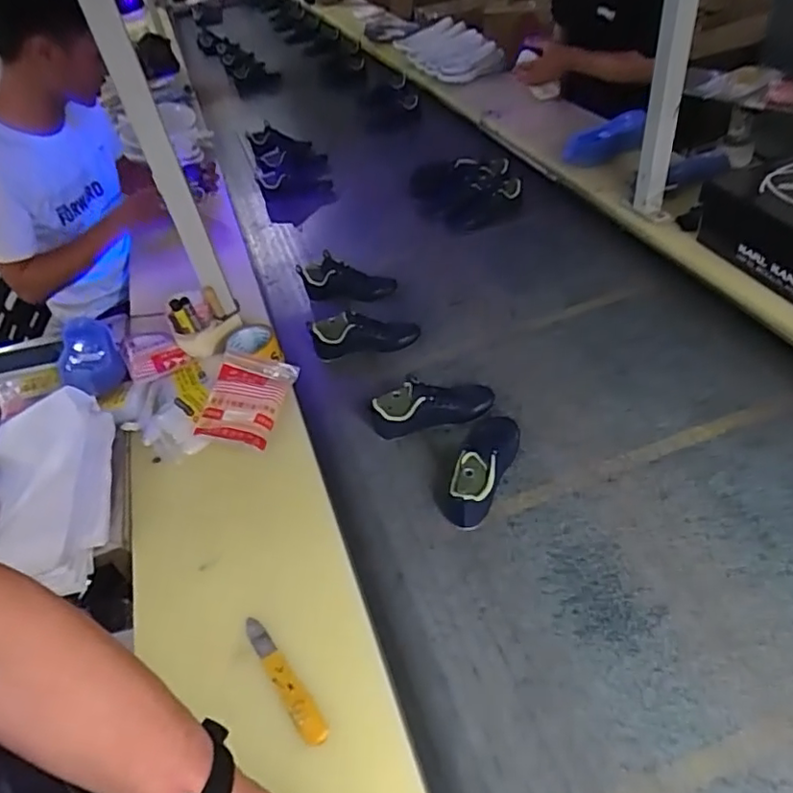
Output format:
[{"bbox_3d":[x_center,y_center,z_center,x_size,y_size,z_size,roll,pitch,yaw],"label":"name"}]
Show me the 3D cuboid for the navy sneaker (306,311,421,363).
[{"bbox_3d":[-0.056,-0.114,1.083,0.197,0.071,0.064,-12,43,-2],"label":"navy sneaker"}]

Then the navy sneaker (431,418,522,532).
[{"bbox_3d":[0.118,0.079,0.842,0.081,0.064,0.194,13,48,23],"label":"navy sneaker"}]

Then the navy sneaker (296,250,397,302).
[{"bbox_3d":[-0.105,-0.233,1.200,0.211,0.085,0.067,3,45,14],"label":"navy sneaker"}]

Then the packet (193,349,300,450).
[{"bbox_3d":[-0.238,-0.001,0.925,0.115,0.036,0.162,3,44,11],"label":"packet"}]

